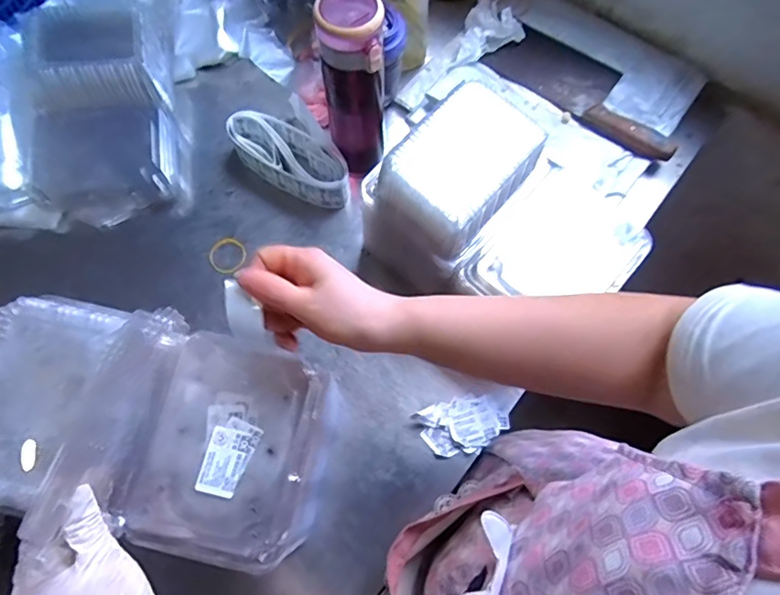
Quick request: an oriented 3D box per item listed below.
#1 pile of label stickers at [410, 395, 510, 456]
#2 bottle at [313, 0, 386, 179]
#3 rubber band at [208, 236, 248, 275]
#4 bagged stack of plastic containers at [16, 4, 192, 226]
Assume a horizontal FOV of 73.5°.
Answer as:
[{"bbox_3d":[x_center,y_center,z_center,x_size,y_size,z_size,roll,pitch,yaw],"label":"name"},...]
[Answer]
[{"bbox_3d":[0.082,0.141,0.577,0.096,0.015,0.059,-12,71,-6],"label":"pile of label stickers"},{"bbox_3d":[-0.040,-0.237,0.590,0.067,0.197,0.078,-5,70,-3],"label":"bottle"},{"bbox_3d":[-0.206,-0.054,0.658,0.043,0.004,0.046,0,70,-1],"label":"rubber band"},{"bbox_3d":[-0.373,-0.231,0.673,0.181,0.110,0.256,-8,70,-4],"label":"bagged stack of plastic containers"}]

